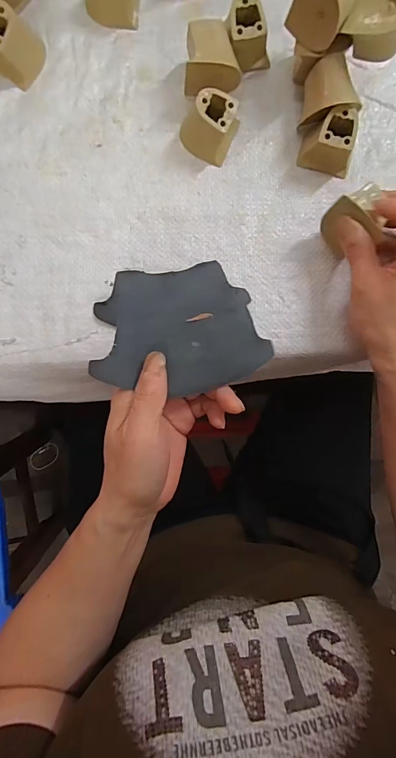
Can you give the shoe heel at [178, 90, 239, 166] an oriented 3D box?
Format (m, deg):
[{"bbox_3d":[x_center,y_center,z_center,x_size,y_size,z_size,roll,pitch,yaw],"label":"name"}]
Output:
[{"bbox_3d":[0.008,-0.207,0.319,0.043,0.037,0.041,23,90,-1],"label":"shoe heel"}]

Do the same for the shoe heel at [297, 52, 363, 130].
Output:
[{"bbox_3d":[0.106,-0.226,0.316,0.040,0.039,0.041,3,90,-1],"label":"shoe heel"}]

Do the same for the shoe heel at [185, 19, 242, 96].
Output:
[{"bbox_3d":[0.012,-0.253,0.318,0.043,0.037,0.046,5,90,-1],"label":"shoe heel"}]

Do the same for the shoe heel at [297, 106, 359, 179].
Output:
[{"bbox_3d":[0.110,-0.194,0.321,0.044,0.037,0.033,14,90,-1],"label":"shoe heel"}]

